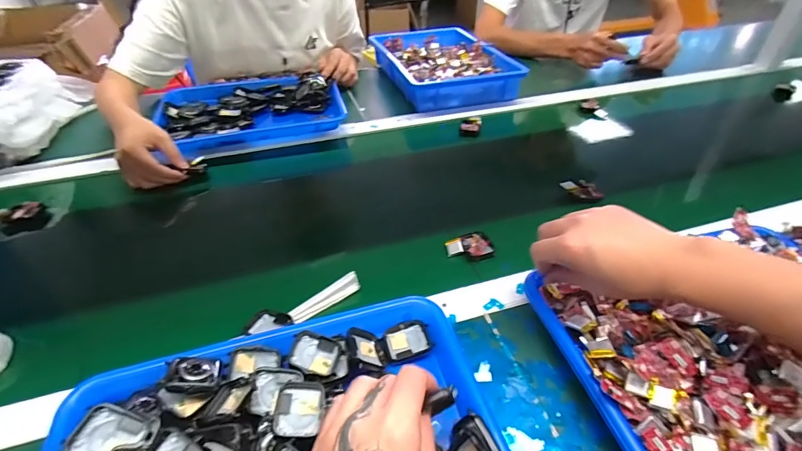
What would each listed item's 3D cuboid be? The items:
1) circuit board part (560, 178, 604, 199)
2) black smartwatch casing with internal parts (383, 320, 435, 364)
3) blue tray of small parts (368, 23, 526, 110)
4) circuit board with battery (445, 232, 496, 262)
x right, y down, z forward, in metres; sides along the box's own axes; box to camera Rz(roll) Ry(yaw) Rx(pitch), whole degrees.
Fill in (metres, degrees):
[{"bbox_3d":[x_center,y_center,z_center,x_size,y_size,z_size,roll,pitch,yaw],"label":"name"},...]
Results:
[{"bbox_3d":[0.267,-0.053,0.598,0.058,0.019,0.028,15,44,17],"label":"circuit board part"},{"bbox_3d":[0.006,0.114,0.400,0.044,0.010,0.037,-13,43,-14],"label":"black smartwatch casing with internal parts"},{"bbox_3d":[0.087,-0.370,0.927,0.242,0.057,0.343,-13,43,-13],"label":"blue tray of small parts"},{"bbox_3d":[0.087,0.026,0.512,0.060,0.009,0.047,-4,41,-4],"label":"circuit board with battery"}]

